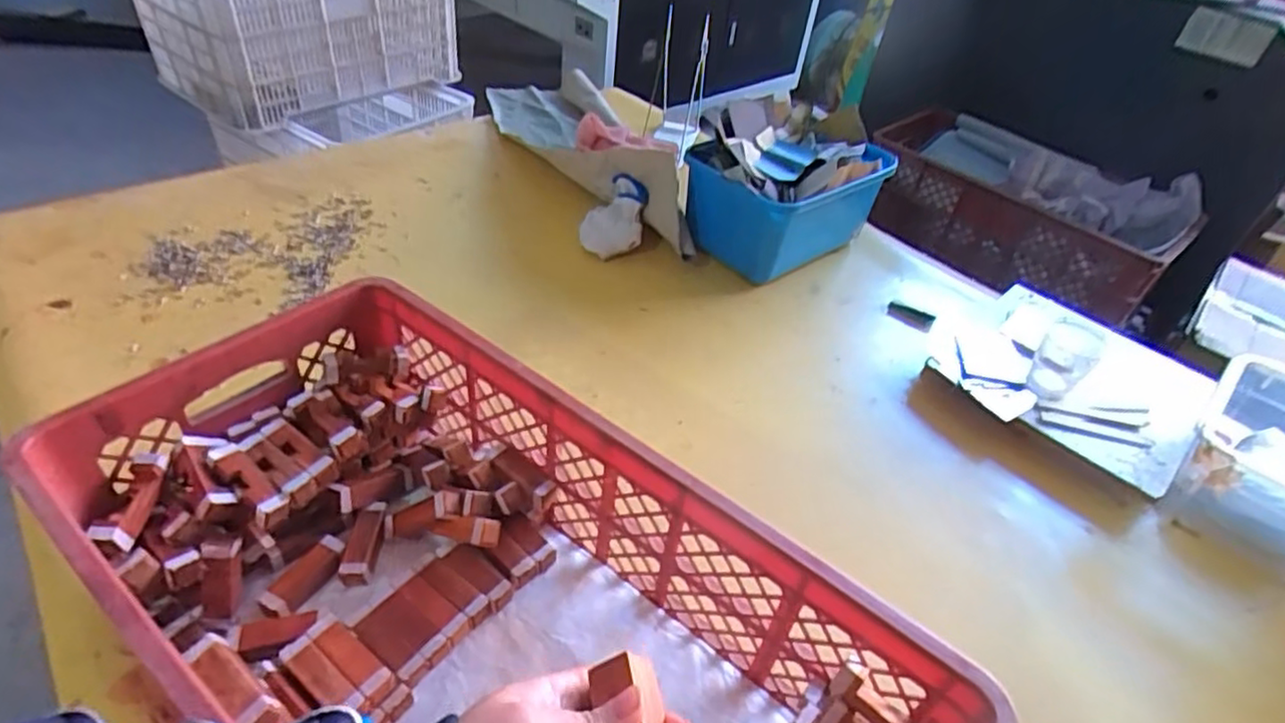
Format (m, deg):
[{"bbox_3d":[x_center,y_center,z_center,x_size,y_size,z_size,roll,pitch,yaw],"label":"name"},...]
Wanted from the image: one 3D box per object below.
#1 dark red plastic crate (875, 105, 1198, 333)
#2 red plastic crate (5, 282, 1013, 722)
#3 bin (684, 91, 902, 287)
[{"bbox_3d":[0.853,-0.337,1.565,0.619,0.193,0.333,33,47,26],"label":"dark red plastic crate"},{"bbox_3d":[-0.120,0.201,0.513,0.636,0.182,0.324,32,47,25],"label":"red plastic crate"},{"bbox_3d":[0.226,-0.276,1.116,0.233,0.179,0.289,36,49,28],"label":"bin"}]

